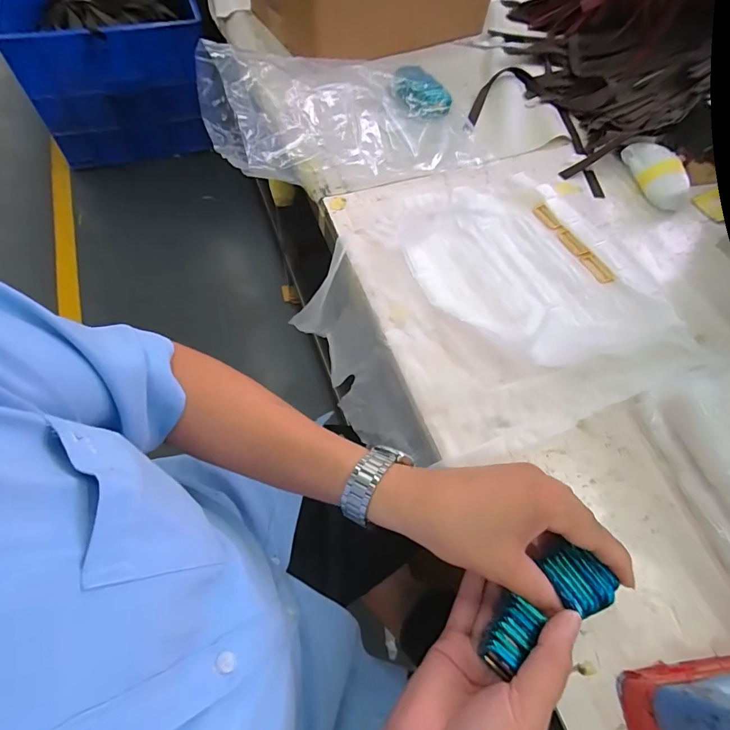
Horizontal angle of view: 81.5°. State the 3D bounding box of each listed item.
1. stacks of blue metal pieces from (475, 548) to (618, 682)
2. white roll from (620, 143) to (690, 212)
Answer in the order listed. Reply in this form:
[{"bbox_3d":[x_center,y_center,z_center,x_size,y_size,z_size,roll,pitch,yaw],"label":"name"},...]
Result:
[{"bbox_3d":[0.126,0.167,0.297,0.106,0.027,0.043,-27,66,-14],"label":"stacks of blue metal pieces"},{"bbox_3d":[0.407,-0.268,0.593,0.048,0.040,0.113,-9,62,-9],"label":"white roll"}]

